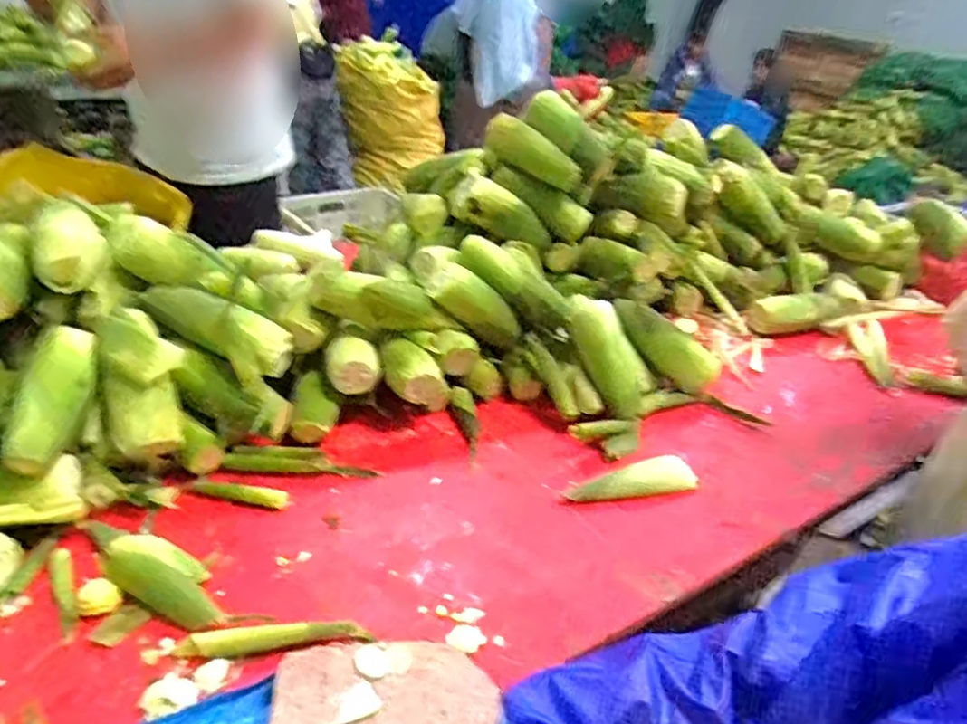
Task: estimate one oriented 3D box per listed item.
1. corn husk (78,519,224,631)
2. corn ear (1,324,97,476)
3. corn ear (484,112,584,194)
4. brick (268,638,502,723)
[{"bbox_3d":[-0.342,0.205,0.662,0.213,0.034,0.068,18,33,21],"label":"corn husk"},{"bbox_3d":[-0.478,0.033,0.711,0.063,0.047,0.186,3,61,-4],"label":"corn ear"},{"bbox_3d":[0.078,-0.349,1.089,0.187,0.080,0.069,33,36,6],"label":"corn ear"},{"bbox_3d":[-0.082,0.300,0.539,0.176,0.060,0.112,0,31,-8],"label":"brick"}]

